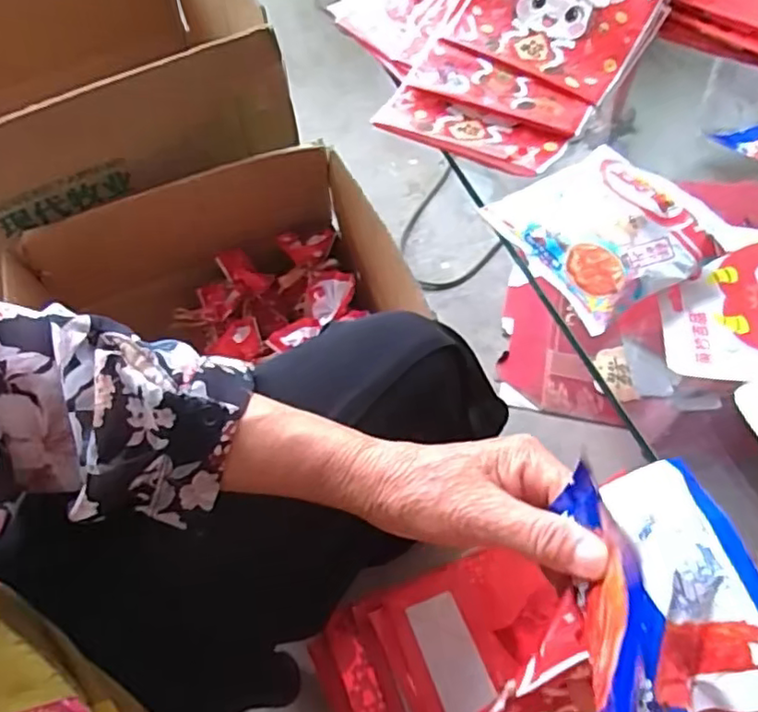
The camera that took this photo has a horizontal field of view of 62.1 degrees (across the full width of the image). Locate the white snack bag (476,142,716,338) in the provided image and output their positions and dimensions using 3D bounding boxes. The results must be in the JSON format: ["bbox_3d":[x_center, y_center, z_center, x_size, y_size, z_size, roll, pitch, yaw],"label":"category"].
[{"bbox_3d":[0.143,-0.084,0.410,0.098,0.035,0.113,-28,62,-15],"label":"white snack bag"}]

